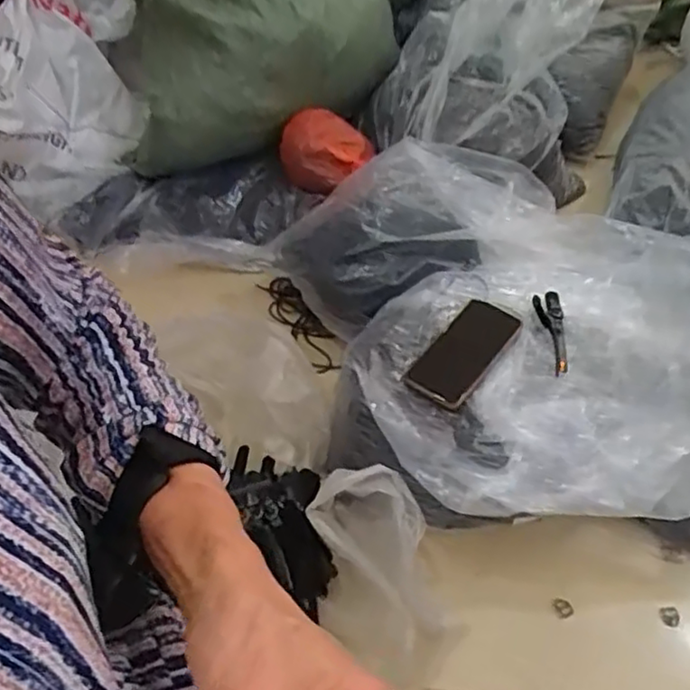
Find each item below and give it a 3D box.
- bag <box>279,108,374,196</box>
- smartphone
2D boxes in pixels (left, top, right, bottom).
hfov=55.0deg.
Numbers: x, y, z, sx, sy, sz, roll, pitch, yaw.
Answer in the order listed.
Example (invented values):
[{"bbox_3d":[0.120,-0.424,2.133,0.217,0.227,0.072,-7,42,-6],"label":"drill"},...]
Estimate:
[{"bbox_3d":[-0.036,-0.344,1.175,0.151,0.104,0.121,29,57,27],"label":"bag"},{"bbox_3d":[0.145,0.008,0.803,0.075,0.011,0.157,32,64,22],"label":"smartphone"}]

